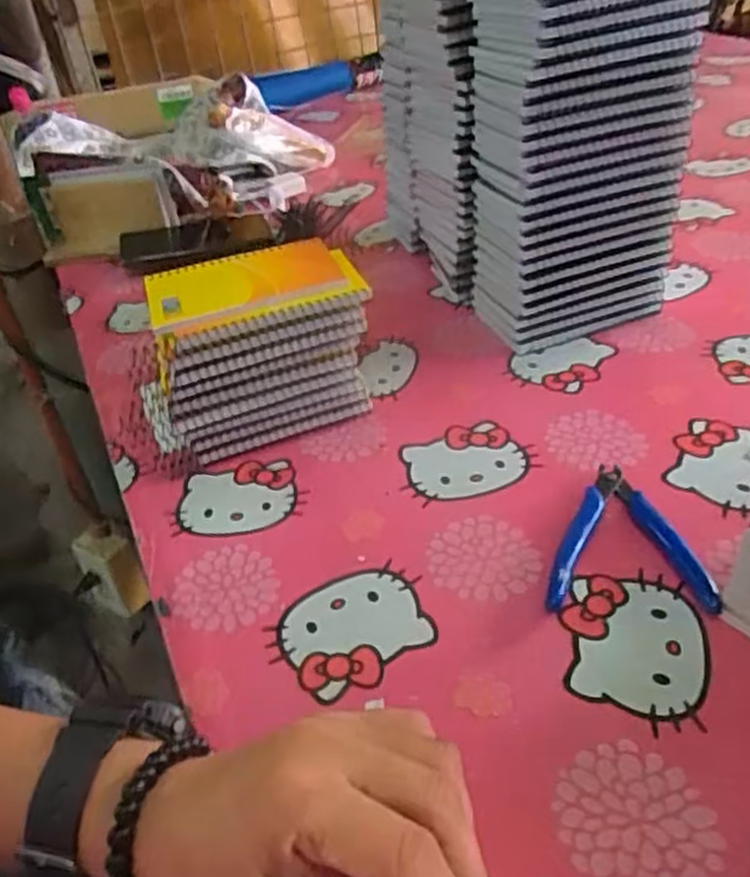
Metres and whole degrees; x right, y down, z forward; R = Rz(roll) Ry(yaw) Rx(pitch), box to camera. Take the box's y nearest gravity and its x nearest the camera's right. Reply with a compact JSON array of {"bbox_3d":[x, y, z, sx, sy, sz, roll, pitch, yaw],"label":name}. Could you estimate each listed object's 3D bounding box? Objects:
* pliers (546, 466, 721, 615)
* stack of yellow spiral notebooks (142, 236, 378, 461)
[{"bbox_3d":[0.140,0.054,0.443,0.084,0.014,0.107,-1,37,10],"label":"pliers"},{"bbox_3d":[-0.089,-0.061,0.560,0.164,0.115,0.092,-19,37,-14],"label":"stack of yellow spiral notebooks"}]

